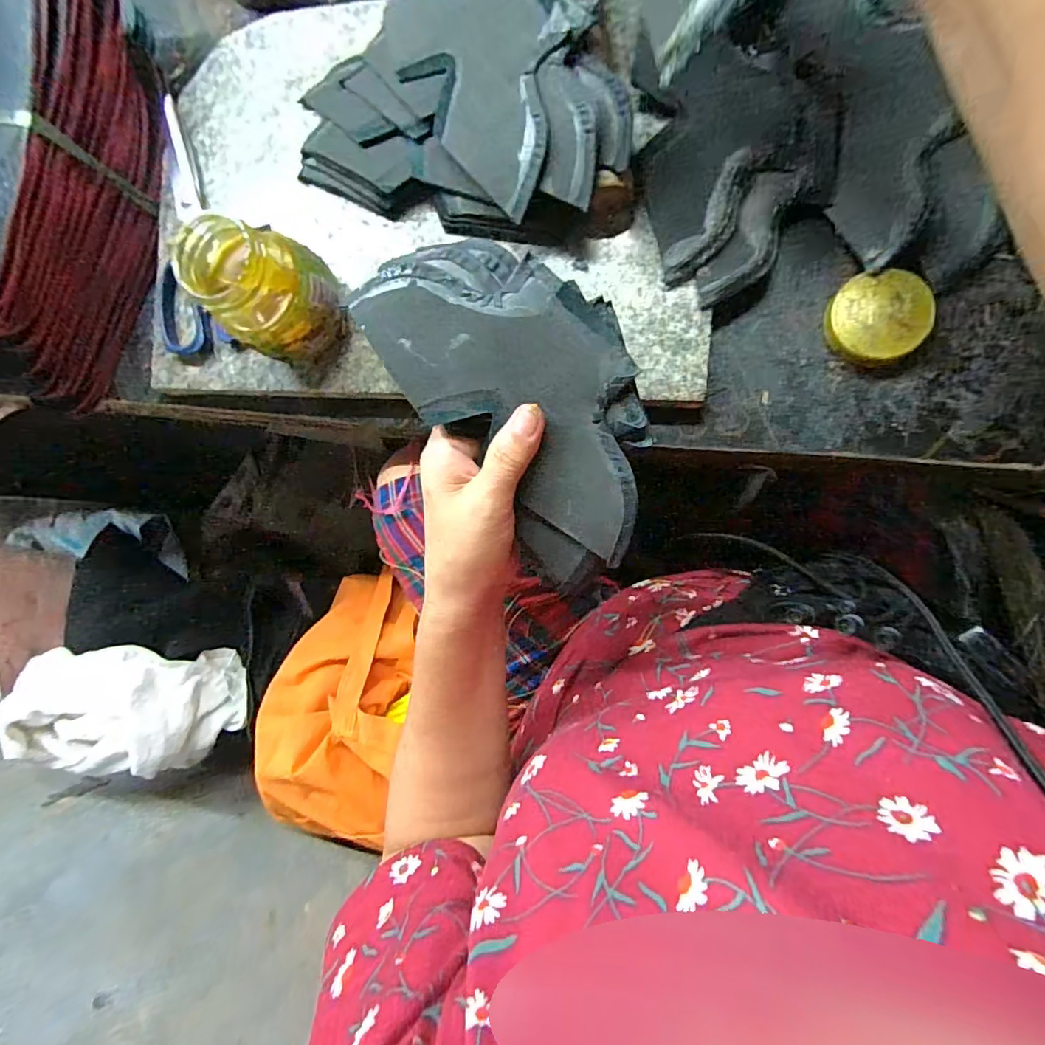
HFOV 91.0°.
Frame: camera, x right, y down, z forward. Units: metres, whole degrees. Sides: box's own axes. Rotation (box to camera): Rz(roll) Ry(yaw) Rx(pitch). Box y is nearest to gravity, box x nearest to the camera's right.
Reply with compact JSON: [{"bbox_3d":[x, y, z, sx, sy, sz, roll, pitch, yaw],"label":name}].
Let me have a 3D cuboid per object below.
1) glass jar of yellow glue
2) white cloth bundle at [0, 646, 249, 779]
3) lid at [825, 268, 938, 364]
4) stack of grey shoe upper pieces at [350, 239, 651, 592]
[{"bbox_3d":[-0.154,-0.143,0.314,0.061,0.084,0.060,0,89,9],"label":"glass jar of yellow glue"},{"bbox_3d":[-0.458,0.225,0.602,0.213,0.116,0.159,-1,89,9],"label":"white cloth bundle"},{"bbox_3d":[0.211,-0.122,0.305,0.053,0.013,0.051,0,89,9],"label":"lid"},{"bbox_3d":[0.005,-0.063,0.266,0.100,0.046,0.179,-33,84,7],"label":"stack of grey shoe upper pieces"}]

